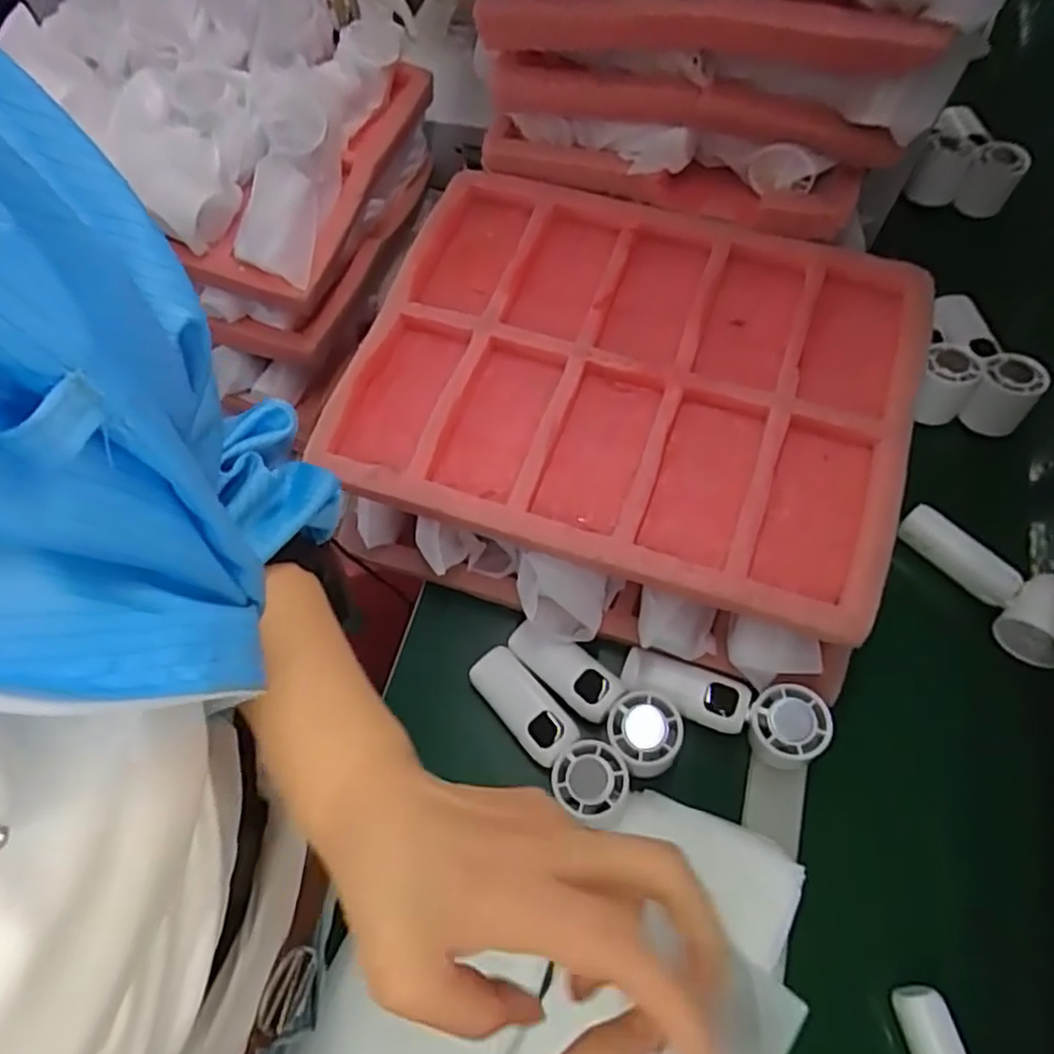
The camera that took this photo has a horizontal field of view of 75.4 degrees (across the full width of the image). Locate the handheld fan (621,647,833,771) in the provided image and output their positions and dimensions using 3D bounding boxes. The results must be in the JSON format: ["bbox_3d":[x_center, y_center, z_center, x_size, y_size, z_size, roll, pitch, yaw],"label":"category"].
[{"bbox_3d":[0.148,0.137,0.525,0.148,0.055,0.050,16,67,9],"label":"handheld fan"}]

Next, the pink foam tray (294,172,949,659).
[{"bbox_3d":[0.084,-0.126,0.559,0.435,0.036,0.340,16,67,10],"label":"pink foam tray"}]

